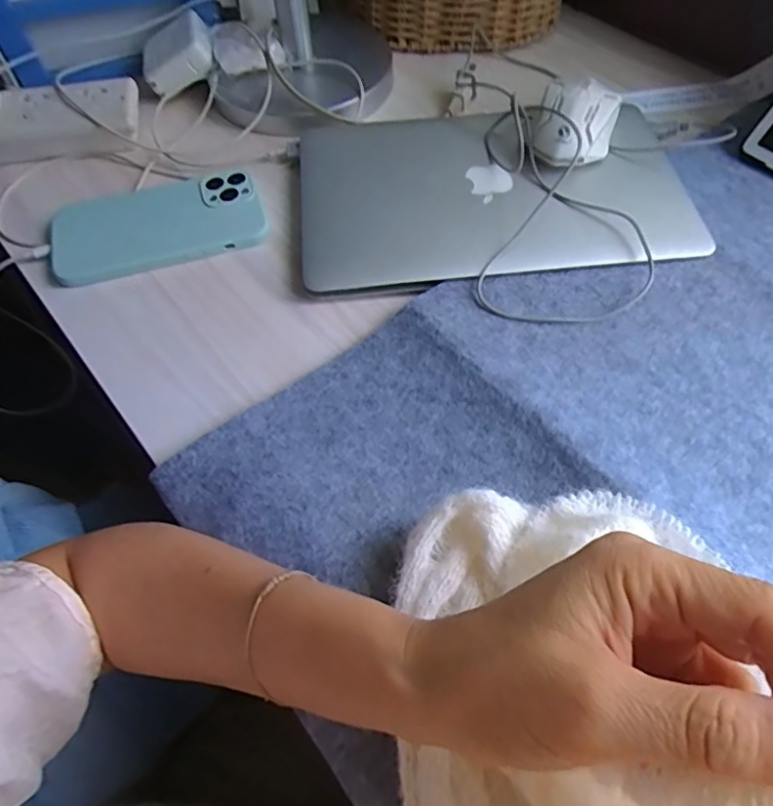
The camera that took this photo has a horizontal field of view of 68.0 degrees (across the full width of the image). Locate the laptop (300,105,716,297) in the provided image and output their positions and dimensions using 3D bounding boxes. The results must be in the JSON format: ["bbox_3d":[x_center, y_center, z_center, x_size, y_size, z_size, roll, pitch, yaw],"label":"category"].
[{"bbox_3d":[0.083,-0.177,0.455,0.299,0.023,0.191,-5,59,-1],"label":"laptop"}]

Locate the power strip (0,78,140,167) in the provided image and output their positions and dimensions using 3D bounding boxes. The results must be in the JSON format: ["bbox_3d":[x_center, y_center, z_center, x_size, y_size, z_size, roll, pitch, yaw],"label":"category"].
[{"bbox_3d":[-0.317,-0.247,0.511,0.189,0.035,0.057,-13,60,-6],"label":"power strip"}]

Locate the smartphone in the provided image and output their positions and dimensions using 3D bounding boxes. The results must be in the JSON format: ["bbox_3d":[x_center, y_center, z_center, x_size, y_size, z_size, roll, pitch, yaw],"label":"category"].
[{"bbox_3d":[-0.182,-0.147,0.457,0.163,0.015,0.083,-15,60,-7],"label":"smartphone"}]

